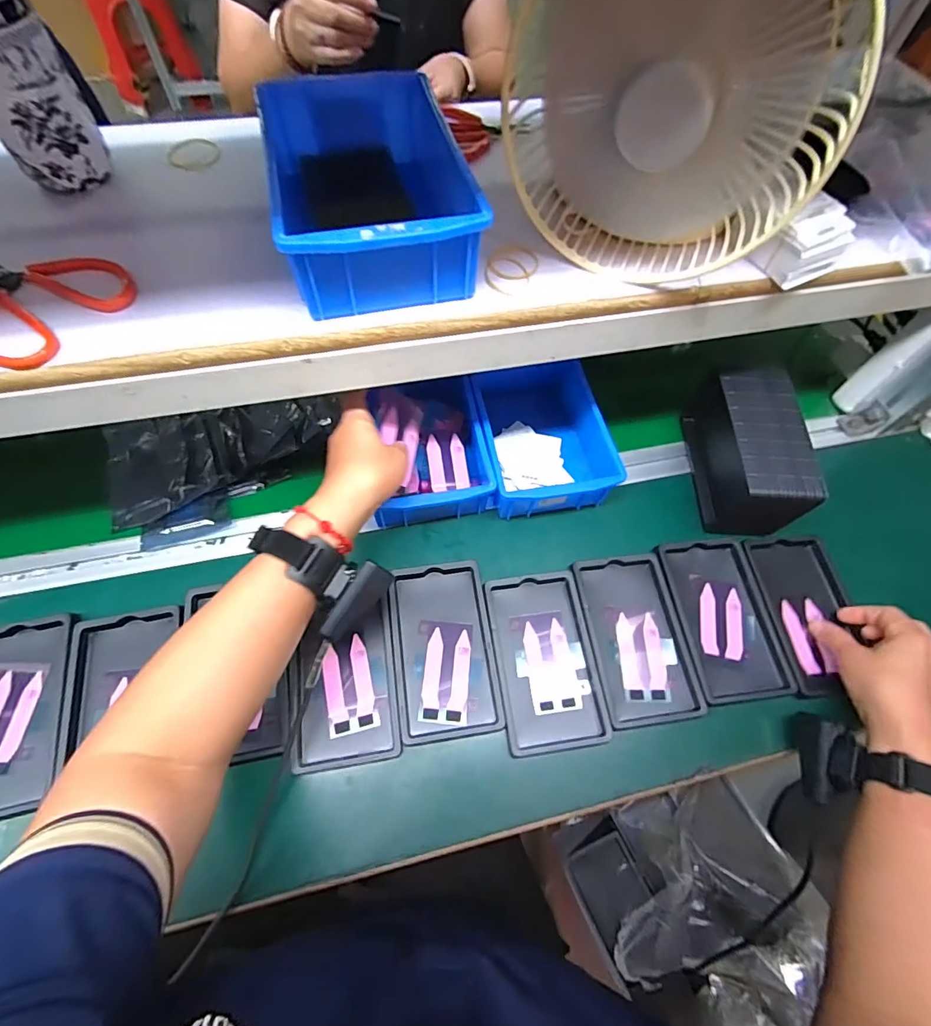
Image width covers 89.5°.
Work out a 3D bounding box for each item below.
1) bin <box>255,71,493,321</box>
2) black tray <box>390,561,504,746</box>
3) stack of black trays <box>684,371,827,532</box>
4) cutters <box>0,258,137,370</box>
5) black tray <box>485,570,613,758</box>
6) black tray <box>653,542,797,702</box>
[{"bbox_3d":[-0.072,-0.234,0.351,0.128,0.075,0.197,-13,64,-9],"label":"bin"},{"bbox_3d":[-0.020,0.129,0.451,0.091,0.013,0.159,-6,63,-6],"label":"black tray"},{"bbox_3d":[0.307,-0.068,0.510,0.077,0.093,0.180,2,62,-1],"label":"stack of black trays"},{"bbox_3d":[-0.297,-0.149,0.324,0.104,0.015,0.101,29,65,12],"label":"cutters"},{"bbox_3d":[0.077,0.139,0.451,0.093,0.010,0.159,-6,63,-5],"label":"black tray"},{"bbox_3d":[0.264,0.105,0.479,0.095,0.016,0.158,-6,63,-6],"label":"black tray"}]

